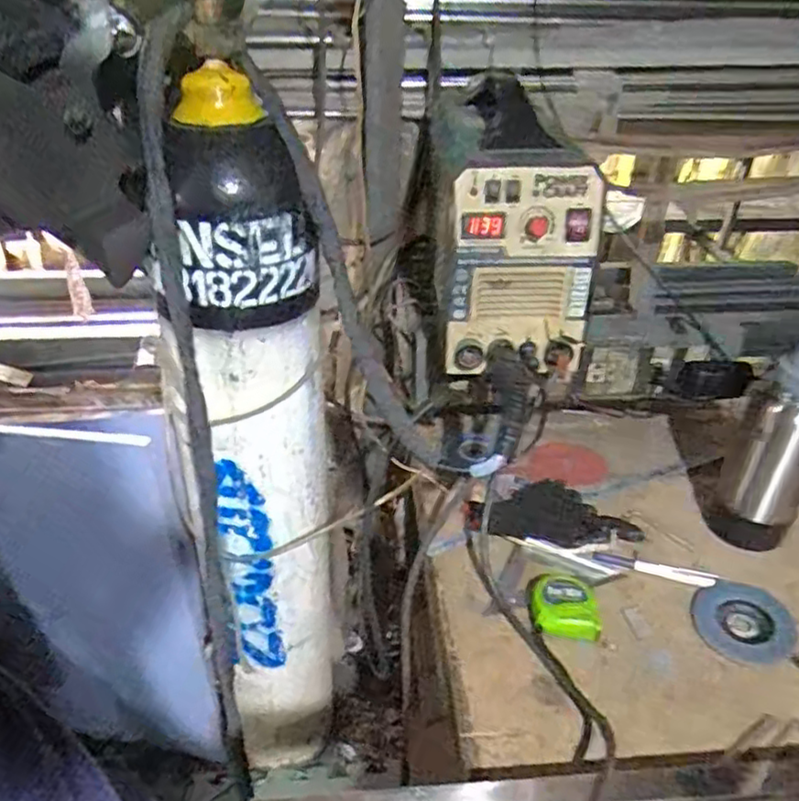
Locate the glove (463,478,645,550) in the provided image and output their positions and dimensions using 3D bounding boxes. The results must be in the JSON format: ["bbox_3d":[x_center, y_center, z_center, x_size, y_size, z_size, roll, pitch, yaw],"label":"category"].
[{"bbox_3d":[0.190,0.140,0.833,0.202,0.027,0.109,11,36,13],"label":"glove"}]

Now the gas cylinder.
[{"bbox_3d":[-0.204,0.147,0.994,0.150,1.108,0.167,17,37,19],"label":"gas cylinder"}]

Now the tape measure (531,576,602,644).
[{"bbox_3d":[0.172,0.218,0.709,0.066,0.033,0.058,5,35,5],"label":"tape measure"}]

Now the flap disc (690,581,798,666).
[{"bbox_3d":[0.364,0.229,0.714,0.097,0.012,0.092,1,35,-1],"label":"flap disc"}]

